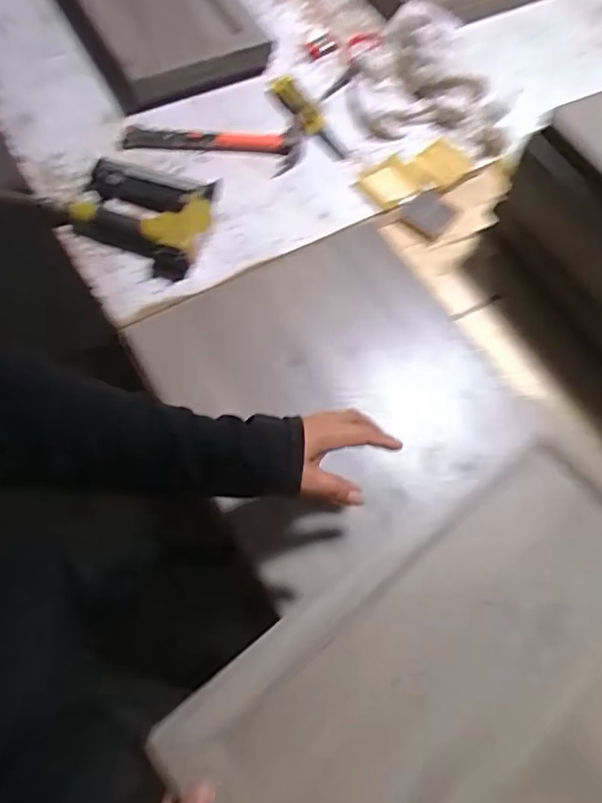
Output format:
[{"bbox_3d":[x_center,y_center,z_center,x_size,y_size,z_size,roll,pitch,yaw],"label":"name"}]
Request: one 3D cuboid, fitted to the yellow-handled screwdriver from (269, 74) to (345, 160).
[{"bbox_3d":[0.009,-0.427,0.792,0.038,0.032,0.165,-29,70,-16],"label":"yellow-handled screwdriver"}]

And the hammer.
[{"bbox_3d":[-0.123,-0.365,0.753,0.255,0.023,0.083,-4,65,-5],"label":"hammer"}]

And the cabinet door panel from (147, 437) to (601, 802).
[{"bbox_3d":[0.151,0.235,0.500,0.526,0.021,0.229,-33,71,-16],"label":"cabinet door panel"}]

